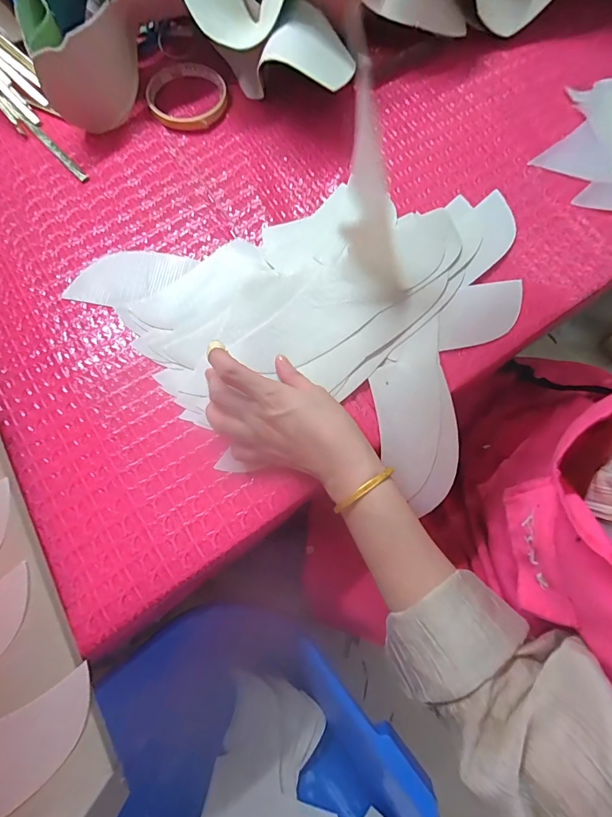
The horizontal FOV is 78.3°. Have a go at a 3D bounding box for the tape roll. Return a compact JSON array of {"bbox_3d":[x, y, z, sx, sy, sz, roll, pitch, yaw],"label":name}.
[{"bbox_3d":[-0.129,-0.337,0.406,0.086,0.012,0.082,0,74,-1],"label":"tape roll"}]

